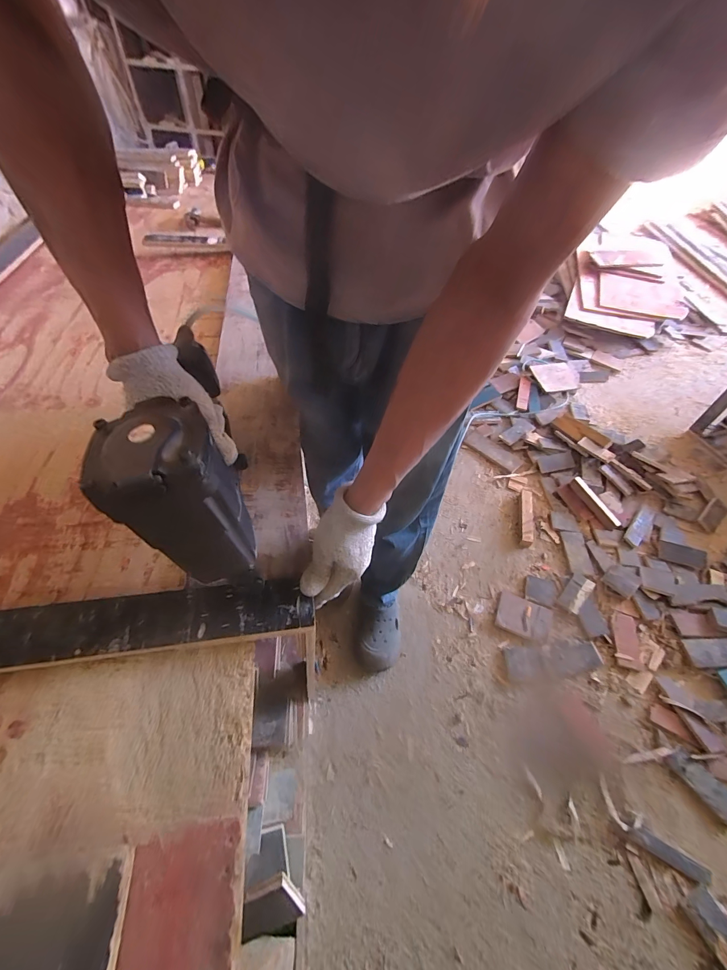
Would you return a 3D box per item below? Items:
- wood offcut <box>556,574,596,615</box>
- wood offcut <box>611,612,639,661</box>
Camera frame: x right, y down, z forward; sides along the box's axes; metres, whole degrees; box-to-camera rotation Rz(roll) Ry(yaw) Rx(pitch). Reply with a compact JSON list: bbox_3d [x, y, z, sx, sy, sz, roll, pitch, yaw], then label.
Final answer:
[{"bbox_3d":[0.644,0.326,1.104,0.063,0.029,0.139,38,61,25],"label":"wood offcut"},{"bbox_3d":[0.737,0.425,1.023,0.063,0.017,0.133,16,54,11],"label":"wood offcut"}]

